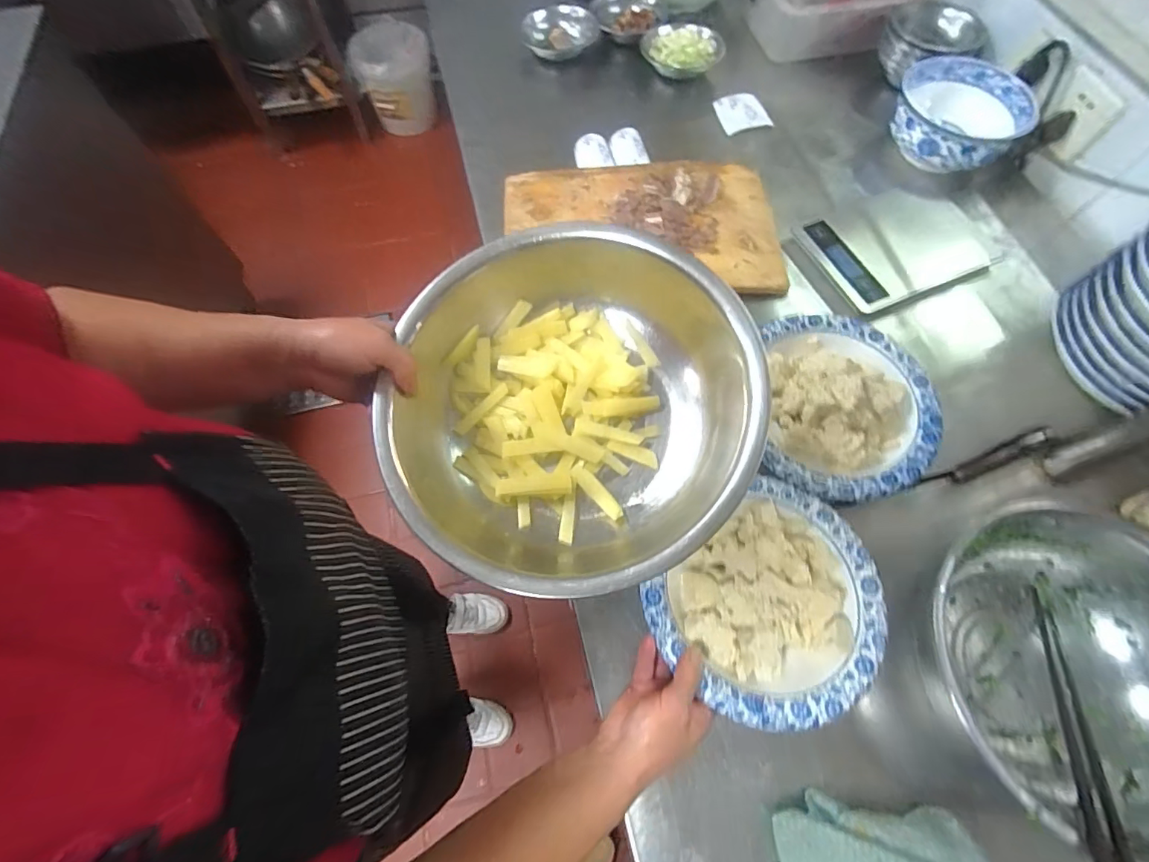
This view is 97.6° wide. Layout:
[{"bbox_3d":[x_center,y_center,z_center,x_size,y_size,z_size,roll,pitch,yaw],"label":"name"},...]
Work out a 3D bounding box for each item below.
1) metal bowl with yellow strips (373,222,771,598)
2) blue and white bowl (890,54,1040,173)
[{"bbox_3d":[-0.005,-0.027,0.397,0.268,0.096,0.292,-1,67,2],"label":"metal bowl with yellow strips"},{"bbox_3d":[0.533,-0.437,0.703,0.163,0.061,0.160,-1,67,2],"label":"blue and white bowl"}]

